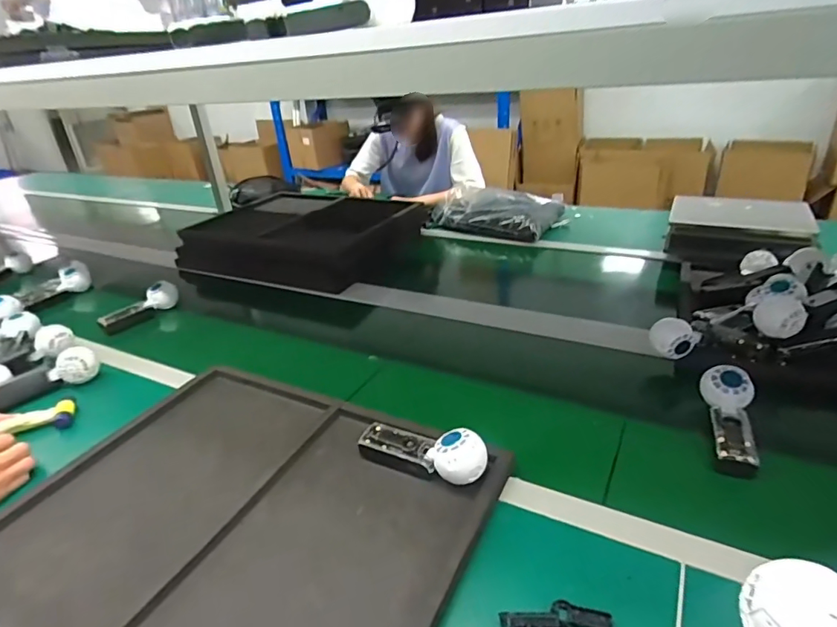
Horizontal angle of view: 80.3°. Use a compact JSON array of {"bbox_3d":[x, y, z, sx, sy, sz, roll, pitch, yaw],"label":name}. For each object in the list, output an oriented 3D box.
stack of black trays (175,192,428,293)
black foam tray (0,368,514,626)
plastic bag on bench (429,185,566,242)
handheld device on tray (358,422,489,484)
[{"bbox_3d":[-0.299,-0.225,1.416,0.540,0.140,0.397,9,32,23],"label":"stack of black trays"},{"bbox_3d":[-0.219,0.235,0.599,0.549,0.026,0.402,11,31,27],"label":"black foam tray"},{"bbox_3d":[0.226,-0.302,1.474,0.358,0.107,0.238,14,34,30],"label":"plastic bag on bench"},{"bbox_3d":[0.001,0.168,0.620,0.171,0.061,0.051,11,33,27],"label":"handheld device on tray"}]

